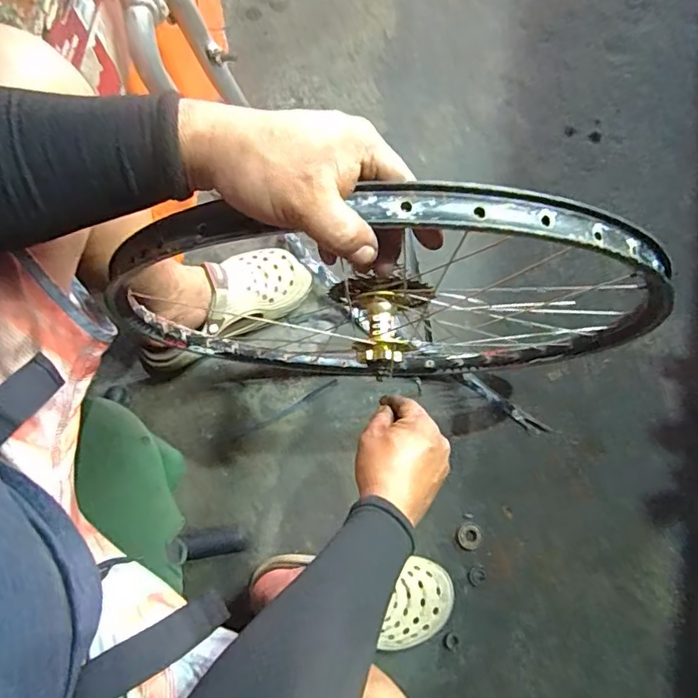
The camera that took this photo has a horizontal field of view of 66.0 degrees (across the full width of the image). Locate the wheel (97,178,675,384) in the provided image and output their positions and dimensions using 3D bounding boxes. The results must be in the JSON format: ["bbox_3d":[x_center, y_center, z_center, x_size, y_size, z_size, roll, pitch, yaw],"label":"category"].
[{"bbox_3d":[0.028,-0.025,0.605,0.521,0.554,0.077,5,78,2],"label":"wheel"}]

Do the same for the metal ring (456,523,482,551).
[{"bbox_3d":[0.186,0.289,0.827,0.039,0.005,0.038,0,78,0],"label":"metal ring"}]

